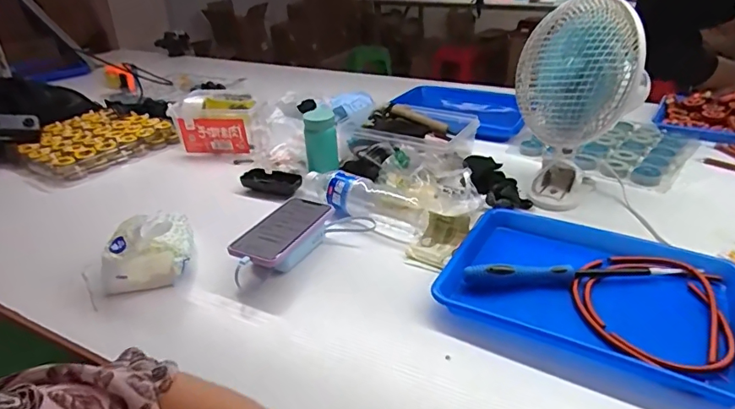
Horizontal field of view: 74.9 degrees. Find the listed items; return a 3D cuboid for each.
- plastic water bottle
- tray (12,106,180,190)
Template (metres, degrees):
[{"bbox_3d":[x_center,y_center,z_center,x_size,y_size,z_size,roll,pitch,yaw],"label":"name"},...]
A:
[{"bbox_3d":[-0.011,-0.009,0.771,0.229,0.060,0.077,18,35,30],"label":"plastic water bottle"},{"bbox_3d":[-0.598,-0.127,1.033,0.258,0.065,0.284,14,33,28],"label":"tray"}]

